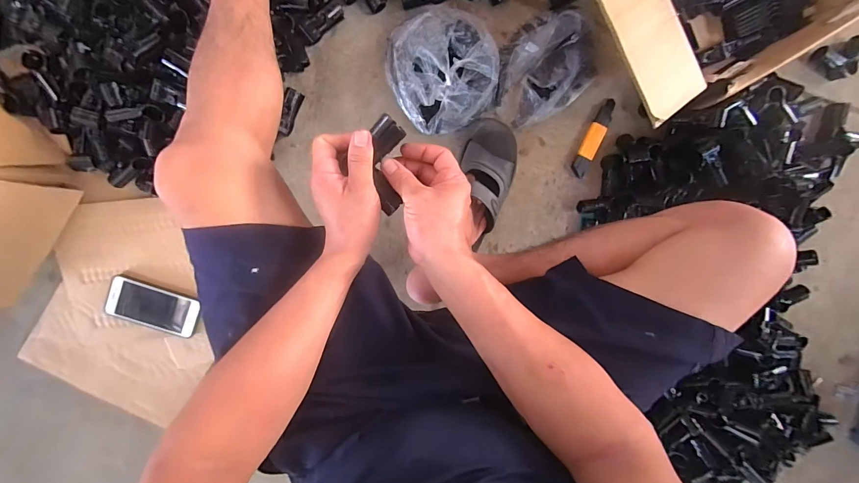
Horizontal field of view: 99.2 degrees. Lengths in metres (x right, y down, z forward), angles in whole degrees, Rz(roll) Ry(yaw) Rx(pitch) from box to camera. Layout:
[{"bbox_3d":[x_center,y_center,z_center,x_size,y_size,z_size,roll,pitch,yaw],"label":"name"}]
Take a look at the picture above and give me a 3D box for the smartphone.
[{"bbox_3d":[-0.512,0.125,0.681,0.150,0.010,0.078,23,92,-15],"label":"smartphone"}]

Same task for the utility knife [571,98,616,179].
[{"bbox_3d":[0.319,-0.200,0.706,0.030,0.017,0.156,26,96,-8],"label":"utility knife"}]

